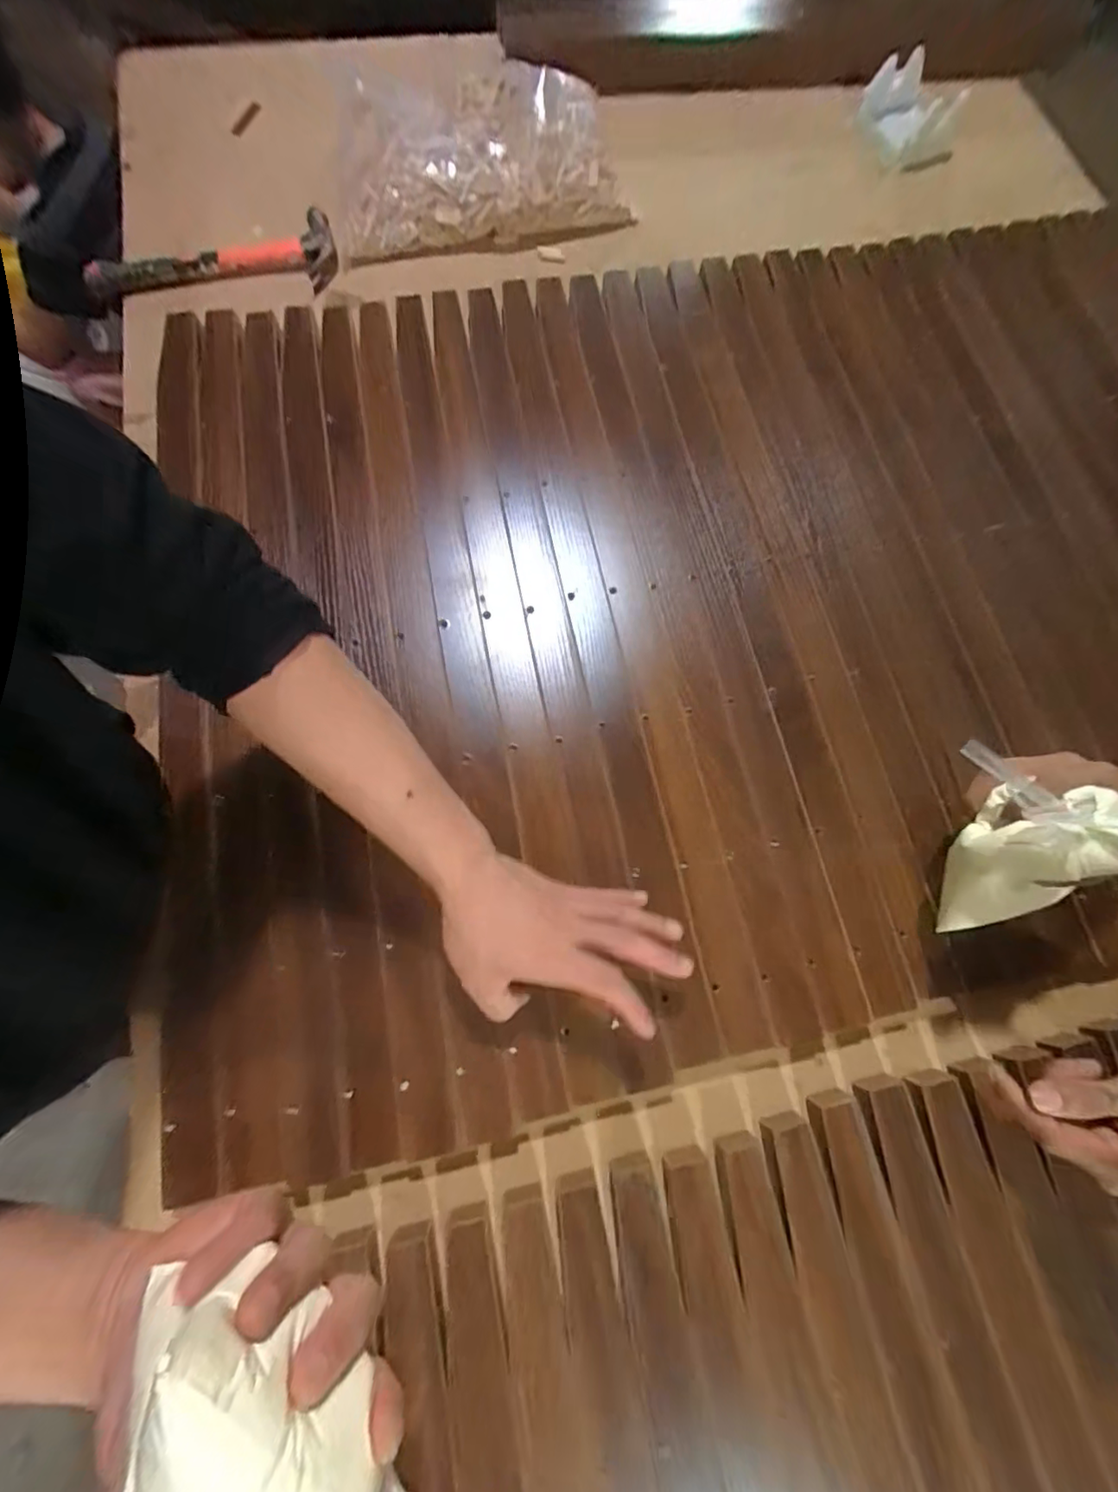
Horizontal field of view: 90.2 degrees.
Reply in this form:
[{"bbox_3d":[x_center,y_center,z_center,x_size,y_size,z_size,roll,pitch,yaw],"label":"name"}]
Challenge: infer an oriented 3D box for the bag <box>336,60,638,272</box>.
[{"bbox_3d":[-0.091,-0.684,0.650,0.333,0.084,0.225,-5,72,-4],"label":"bag"}]

